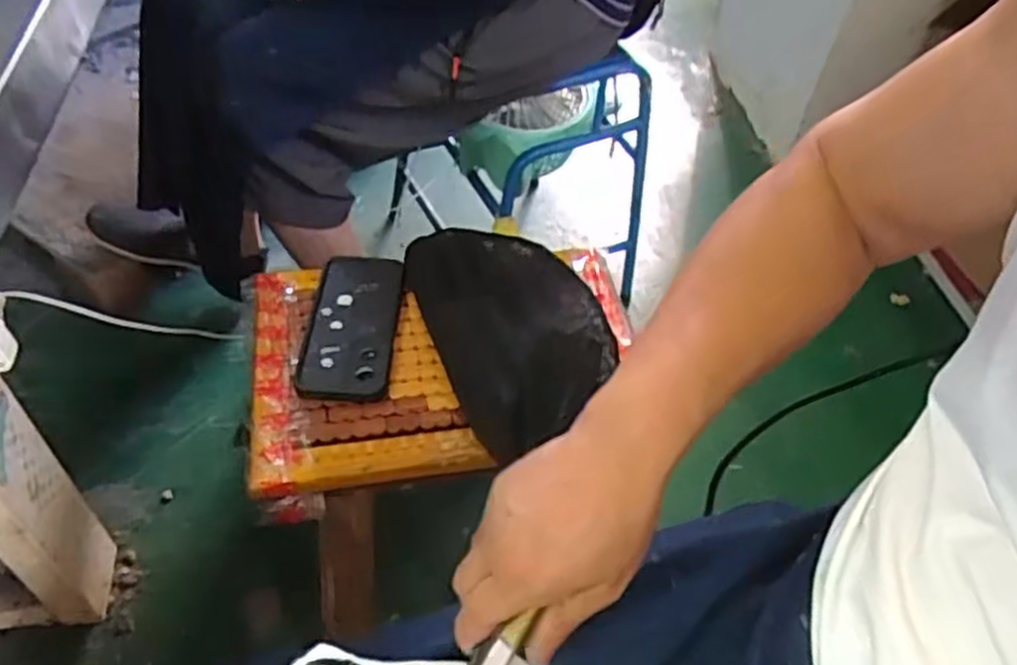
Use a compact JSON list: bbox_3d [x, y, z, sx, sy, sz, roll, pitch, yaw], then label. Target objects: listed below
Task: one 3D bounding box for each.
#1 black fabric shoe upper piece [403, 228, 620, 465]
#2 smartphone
[{"bbox_3d":[0.000,-0.013,0.691,0.154,0.055,0.246,-11,50,-17],"label":"black fabric shoe upper piece"},{"bbox_3d":[-0.146,-0.009,0.706,0.079,0.013,0.172,4,47,-3],"label":"smartphone"}]

